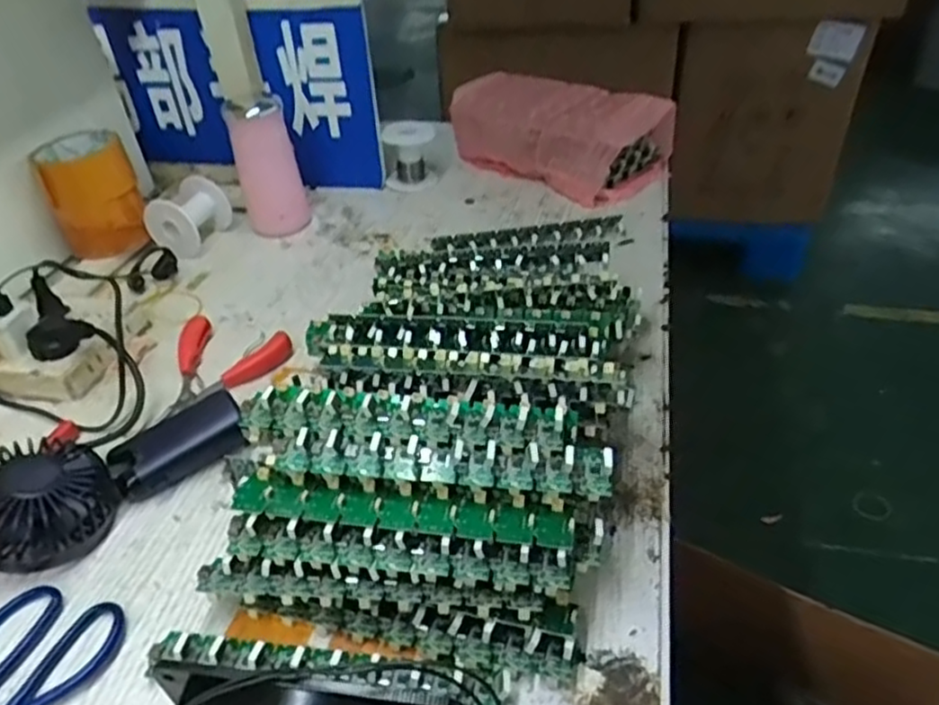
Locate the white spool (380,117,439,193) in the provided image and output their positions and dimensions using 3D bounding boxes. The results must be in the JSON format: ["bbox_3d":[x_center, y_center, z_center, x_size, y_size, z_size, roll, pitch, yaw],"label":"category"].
[{"bbox_3d":[-0.073,-0.236,0.838,0.060,0.073,0.056,-14,41,-13],"label":"white spool"}]

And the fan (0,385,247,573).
[{"bbox_3d":[-0.249,0.076,0.483,0.179,0.057,0.085,-34,47,-30],"label":"fan"}]

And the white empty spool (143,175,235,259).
[{"bbox_3d":[-0.302,-0.142,0.753,0.063,0.063,0.084,4,40,11],"label":"white empty spool"}]

